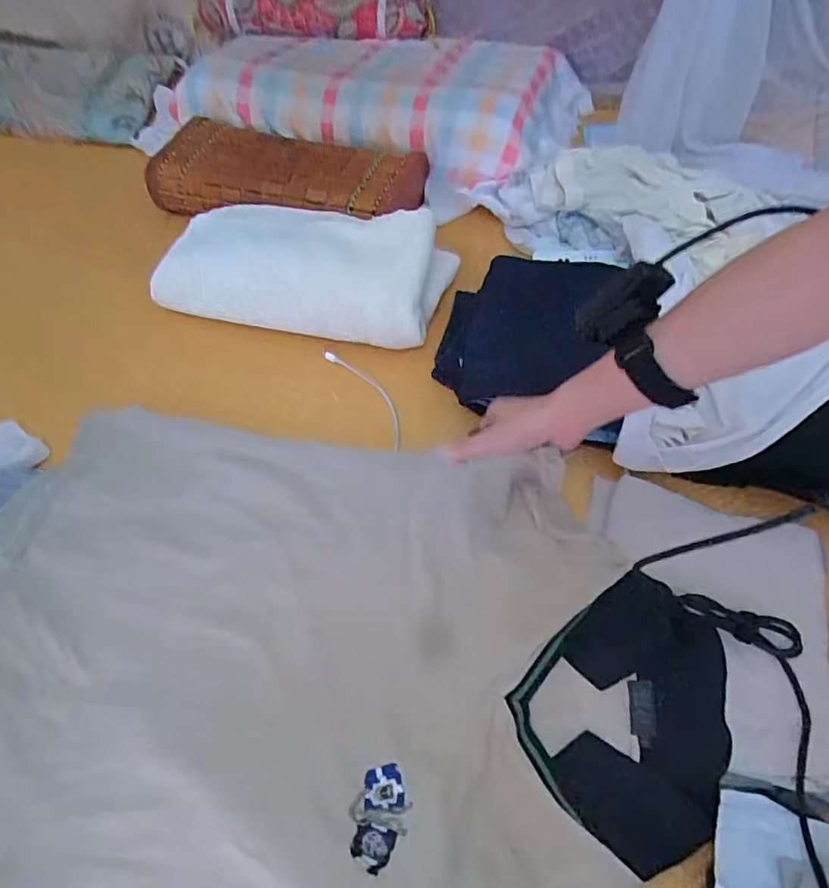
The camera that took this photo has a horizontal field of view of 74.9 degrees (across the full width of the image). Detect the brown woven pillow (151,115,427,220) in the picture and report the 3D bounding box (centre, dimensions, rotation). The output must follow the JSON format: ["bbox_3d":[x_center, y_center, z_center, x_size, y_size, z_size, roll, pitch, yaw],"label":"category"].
[{"bbox_3d":[-0.185,-0.387,0.773,0.368,0.068,0.166,16,60,12],"label":"brown woven pillow"}]

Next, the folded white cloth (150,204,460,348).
[{"bbox_3d":[-0.133,-0.229,0.671,0.336,0.083,0.162,11,59,9],"label":"folded white cloth"}]

